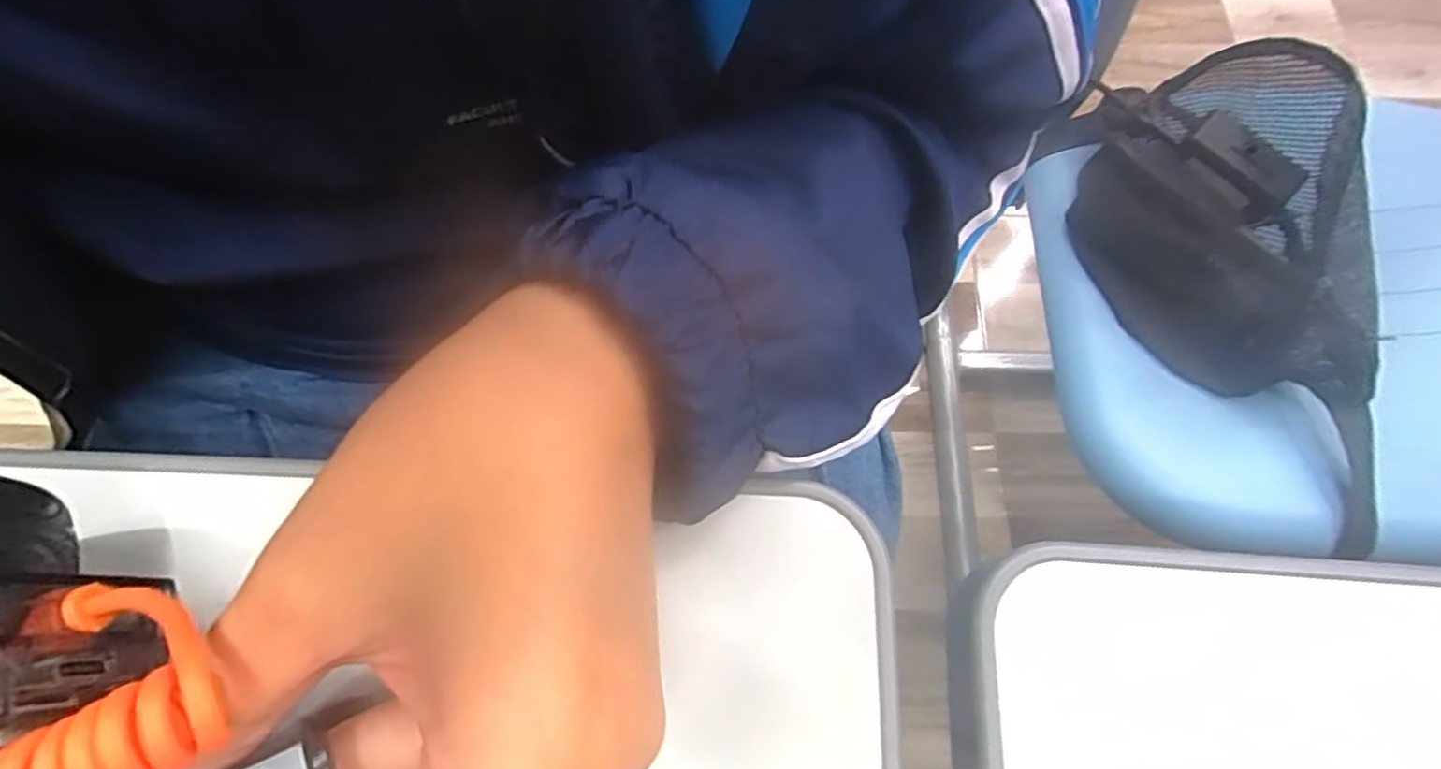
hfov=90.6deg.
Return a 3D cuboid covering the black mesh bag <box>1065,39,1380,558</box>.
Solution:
[{"bbox_3d":[0.329,-0.078,0.448,0.132,0.096,0.316,-10,69,-5],"label":"black mesh bag"}]

